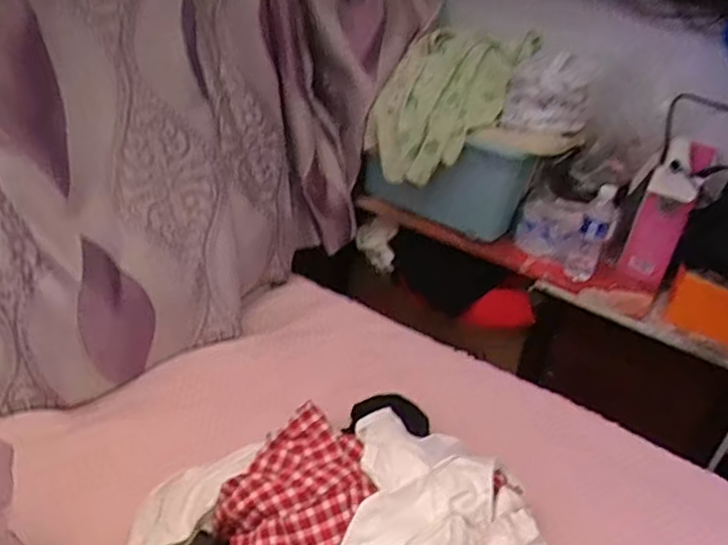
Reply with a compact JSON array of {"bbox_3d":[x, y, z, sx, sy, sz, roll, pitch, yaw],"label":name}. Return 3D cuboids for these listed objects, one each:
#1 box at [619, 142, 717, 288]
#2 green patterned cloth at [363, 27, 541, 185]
[{"bbox_3d":[0.695,-0.121,1.468,0.108,0.305,0.239,23,37,21],"label":"box"},{"bbox_3d":[0.233,-0.412,1.541,0.251,0.277,0.414,33,41,33],"label":"green patterned cloth"}]

